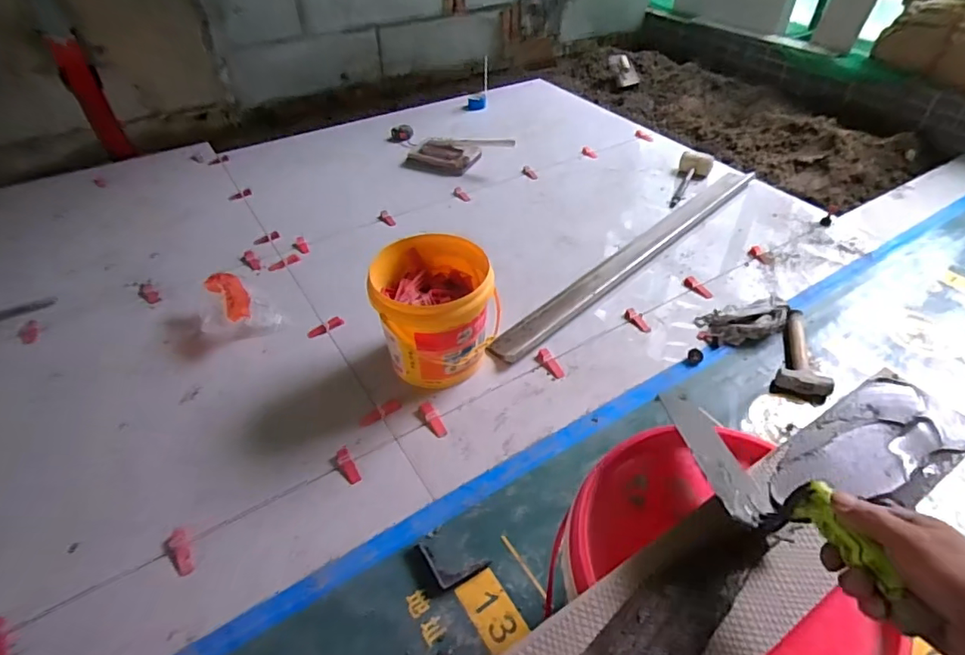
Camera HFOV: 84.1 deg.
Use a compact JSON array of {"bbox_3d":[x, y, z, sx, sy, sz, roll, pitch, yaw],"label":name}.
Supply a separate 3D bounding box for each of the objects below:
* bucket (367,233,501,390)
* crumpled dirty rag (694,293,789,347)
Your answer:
[{"bbox_3d":[-0.100,-0.030,1.148,0.243,0.249,0.243,-7,44,-6],"label":"bucket"},{"bbox_3d":[0.603,-0.020,1.240,0.202,0.058,0.118,-15,45,-14],"label":"crumpled dirty rag"}]

